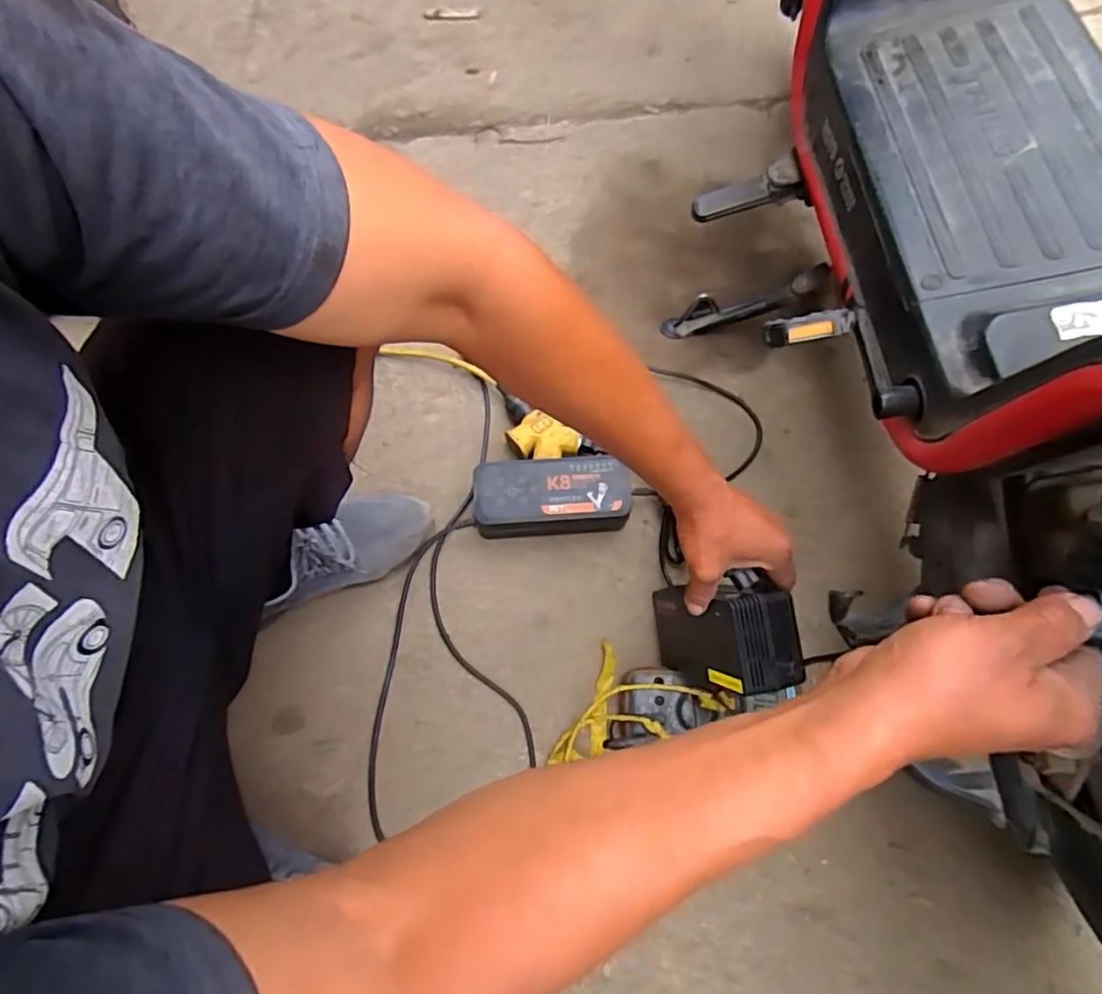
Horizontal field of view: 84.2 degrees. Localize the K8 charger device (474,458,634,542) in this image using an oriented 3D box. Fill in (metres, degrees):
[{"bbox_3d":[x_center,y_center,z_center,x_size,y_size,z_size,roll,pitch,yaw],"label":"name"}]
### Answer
[{"bbox_3d":[0.001,0.002,0.723,0.180,0.058,0.084,-4,70,-2],"label":"K8 charger device"}]

